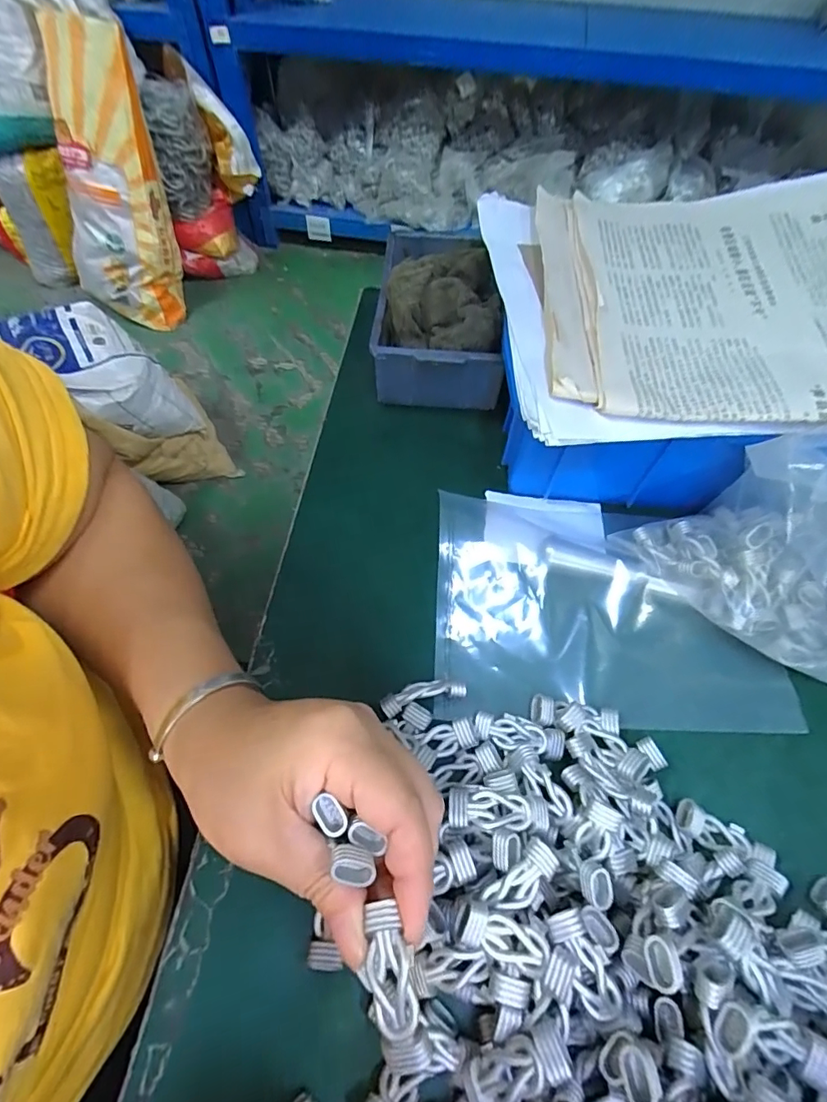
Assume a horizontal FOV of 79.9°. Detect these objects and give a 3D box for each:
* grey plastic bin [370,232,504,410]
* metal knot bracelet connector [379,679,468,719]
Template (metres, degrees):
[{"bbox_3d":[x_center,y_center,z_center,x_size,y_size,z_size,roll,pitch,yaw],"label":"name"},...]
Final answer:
[{"bbox_3d":[0.019,-0.179,0.381,0.089,0.067,0.152,4,60,1],"label":"grey plastic bin"},{"bbox_3d":[0.005,0.076,0.262,0.044,0.011,0.014,-15,61,-10],"label":"metal knot bracelet connector"}]

